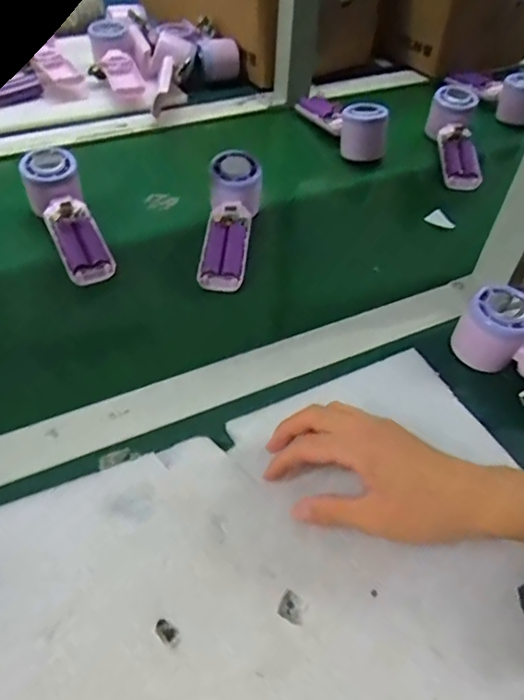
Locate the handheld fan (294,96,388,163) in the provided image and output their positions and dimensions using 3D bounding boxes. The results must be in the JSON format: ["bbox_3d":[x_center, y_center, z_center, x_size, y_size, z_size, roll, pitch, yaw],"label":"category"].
[{"bbox_3d":[0.103,-0.307,0.711,0.052,0.048,0.163,-17,53,-18],"label":"handheld fan"}]

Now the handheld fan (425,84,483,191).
[{"bbox_3d":[0.251,-0.270,0.705,0.046,0.054,0.167,1,65,0],"label":"handheld fan"}]

